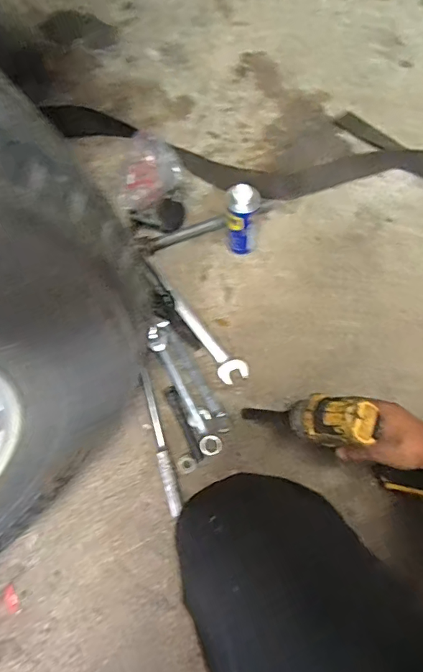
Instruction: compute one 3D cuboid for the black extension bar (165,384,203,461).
[{"bbox_3d":[-0.043,0.141,0.752,0.018,0.017,0.127,-23,71,-6],"label":"black extension bar"}]

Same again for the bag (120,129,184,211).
[{"bbox_3d":[-0.114,-0.308,0.873,0.113,0.054,0.150,0,71,2],"label":"bag"}]

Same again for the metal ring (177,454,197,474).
[{"bbox_3d":[-0.038,0.200,0.726,0.029,0.004,0.028,-24,75,-12],"label":"metal ring"}]

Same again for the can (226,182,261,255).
[{"bbox_3d":[0.052,-0.195,0.779,0.048,0.154,0.055,3,71,3],"label":"can"}]

